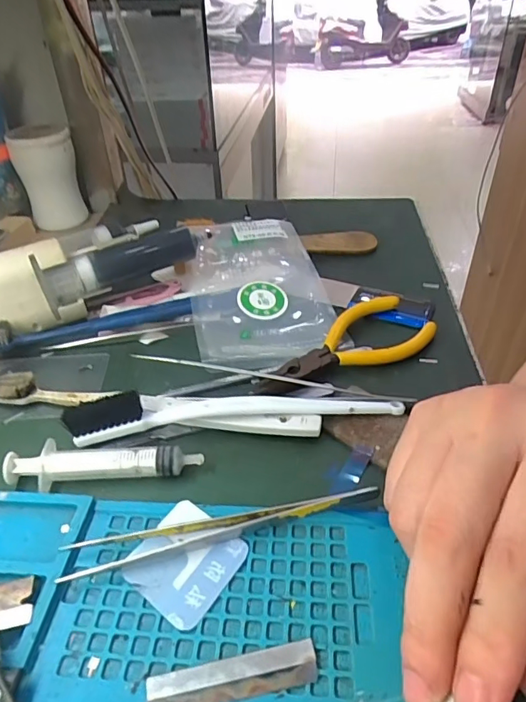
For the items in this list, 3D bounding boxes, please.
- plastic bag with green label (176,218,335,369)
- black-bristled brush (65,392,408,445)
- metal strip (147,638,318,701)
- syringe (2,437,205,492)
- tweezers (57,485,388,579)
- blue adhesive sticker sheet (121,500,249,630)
[{"bbox_3d":[-0.005,-0.054,0.341,0.094,0.031,0.160,-6,38,-5],"label":"plastic bag with green label"},{"bbox_3d":[-0.014,0.028,0.252,0.168,0.020,0.018,-5,38,-3],"label":"black-bristled brush"},{"bbox_3d":[-0.010,0.110,0.164,0.057,0.004,0.013,-8,38,-7],"label":"metal strip"},{"bbox_3d":[-0.075,0.053,0.232,0.089,0.013,0.017,-3,38,-1],"label":"syringe"},{"bbox_3d":[-0.018,0.072,0.208,0.129,0.009,0.019,-11,39,-11],"label":"tweezers"},{"bbox_3d":[-0.032,0.084,0.198,0.038,0.004,0.041,22,45,28],"label":"blue adhesive sticker sheet"}]

